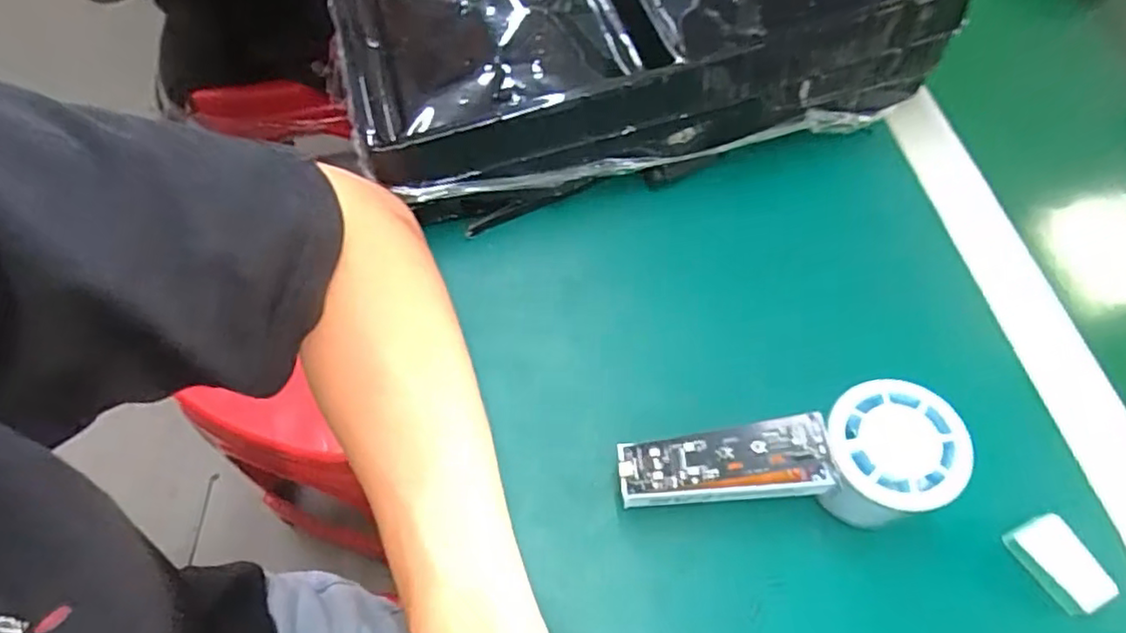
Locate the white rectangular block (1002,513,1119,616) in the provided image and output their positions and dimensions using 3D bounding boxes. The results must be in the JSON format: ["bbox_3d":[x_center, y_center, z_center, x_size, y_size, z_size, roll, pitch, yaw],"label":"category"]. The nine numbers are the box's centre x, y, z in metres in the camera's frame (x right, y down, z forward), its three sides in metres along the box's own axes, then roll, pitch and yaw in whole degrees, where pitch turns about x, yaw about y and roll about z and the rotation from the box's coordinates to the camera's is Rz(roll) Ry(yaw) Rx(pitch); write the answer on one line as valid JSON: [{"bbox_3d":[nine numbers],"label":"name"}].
[{"bbox_3d":[0.236,0.117,0.306,0.026,0.011,0.042,-25,65,-13],"label":"white rectangular block"}]

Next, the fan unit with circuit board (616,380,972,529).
[{"bbox_3d":[0.102,0.073,0.303,0.145,0.059,0.052,-7,62,-4],"label":"fan unit with circuit board"}]

